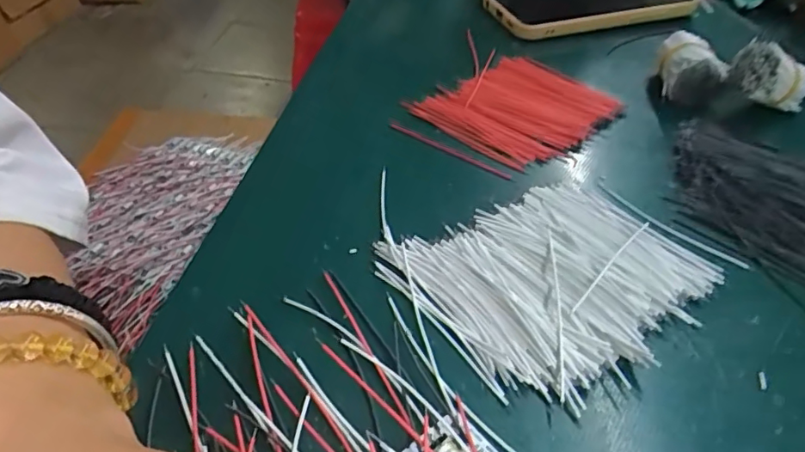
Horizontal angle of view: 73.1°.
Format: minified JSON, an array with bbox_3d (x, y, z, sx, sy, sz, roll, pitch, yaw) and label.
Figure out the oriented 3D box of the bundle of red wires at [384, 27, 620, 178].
[{"bbox_3d":[0.068,-0.077,0.347,0.104,0.011,0.124,30,50,27],"label":"bundle of red wires"}]

